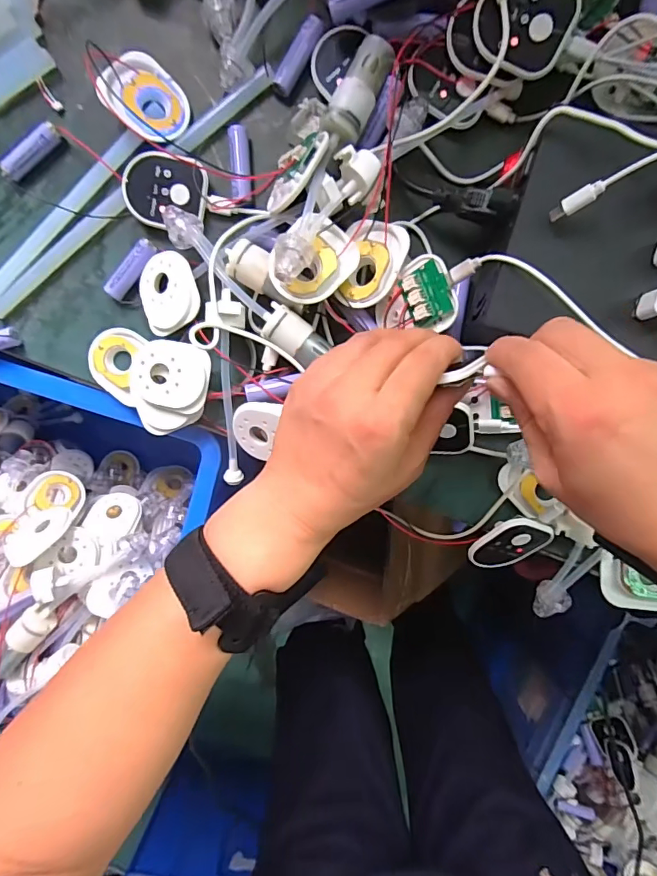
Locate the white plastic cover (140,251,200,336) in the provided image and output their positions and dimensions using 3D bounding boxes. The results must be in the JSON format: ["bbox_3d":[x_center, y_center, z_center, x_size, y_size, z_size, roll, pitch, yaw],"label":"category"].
[{"bbox_3d":[-0.116,-0.105,0.349,0.047,0.014,0.057,-12,88,22],"label":"white plastic cover"}]

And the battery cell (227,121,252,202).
[{"bbox_3d":[-0.063,-0.196,0.339,0.013,0.015,0.051,-4,93,2],"label":"battery cell"}]

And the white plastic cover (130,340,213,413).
[{"bbox_3d":[-0.115,-0.045,0.348,0.057,0.014,0.050,12,94,1],"label":"white plastic cover"}]

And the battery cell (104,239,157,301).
[{"bbox_3d":[-0.145,-0.124,0.356,0.014,0.016,0.049,37,94,-1],"label":"battery cell"}]

